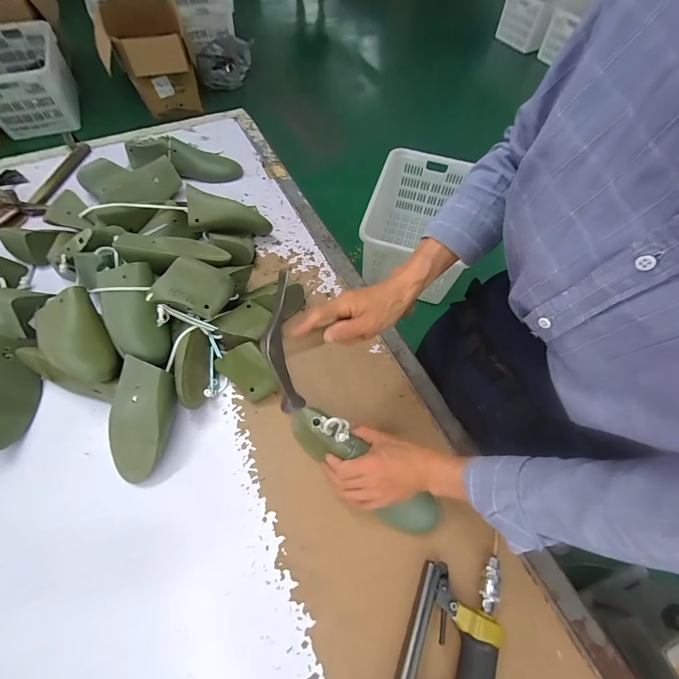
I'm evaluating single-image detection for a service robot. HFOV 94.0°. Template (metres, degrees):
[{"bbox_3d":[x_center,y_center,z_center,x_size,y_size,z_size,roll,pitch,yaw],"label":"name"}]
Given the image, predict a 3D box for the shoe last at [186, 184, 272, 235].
[{"bbox_3d":[-0.220,-0.242,0.634,0.158,0.066,0.050,8,60,-15],"label":"shoe last"}]

